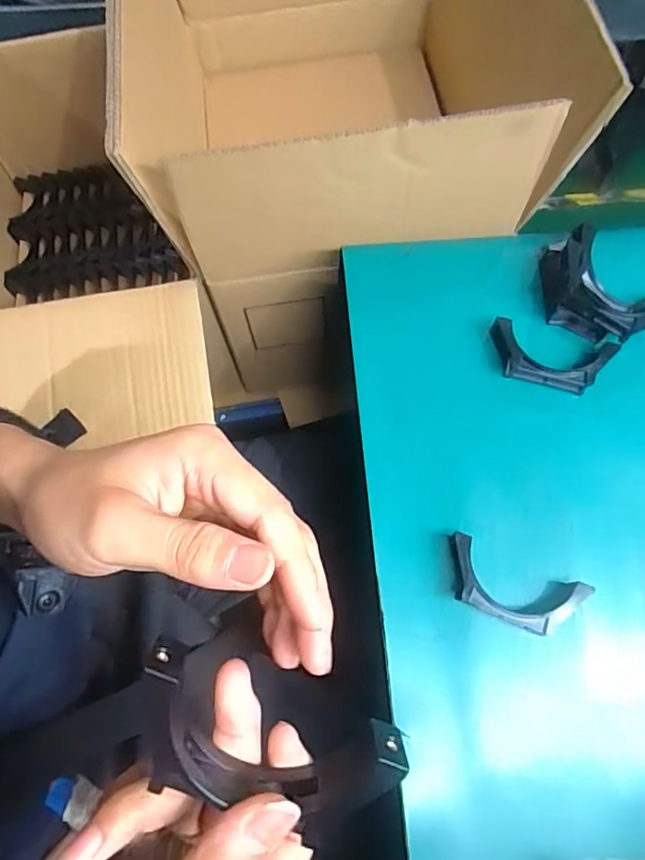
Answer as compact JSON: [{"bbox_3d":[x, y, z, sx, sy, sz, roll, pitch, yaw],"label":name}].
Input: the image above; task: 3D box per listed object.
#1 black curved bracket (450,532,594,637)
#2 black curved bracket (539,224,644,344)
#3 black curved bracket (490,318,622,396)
[{"bbox_3d":[0.127,0.106,0.367,0.095,0.017,0.042,20,72,9],"label":"black curved bracket"},{"bbox_3d":[0.212,-0.108,0.429,0.066,0.044,0.105,-43,74,-13],"label":"black curved bracket"},{"bbox_3d":[0.172,-0.054,0.419,0.091,0.021,0.039,14,71,7],"label":"black curved bracket"}]

